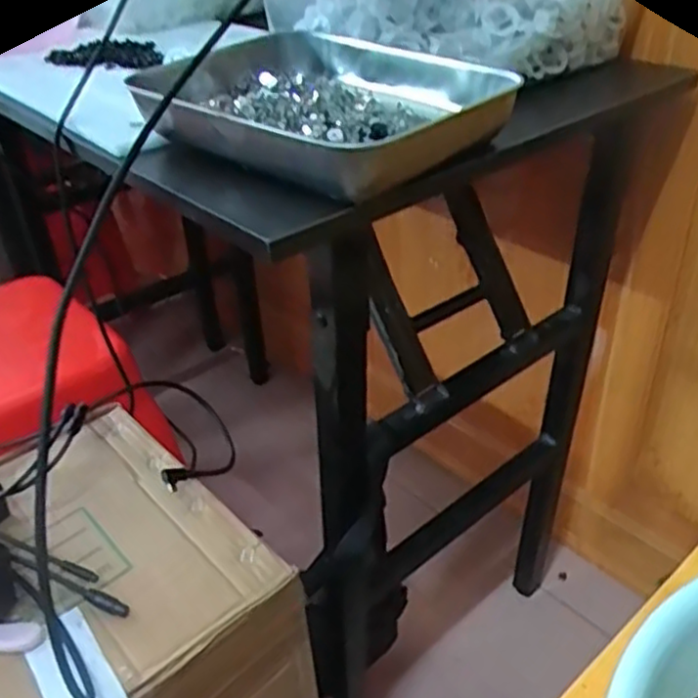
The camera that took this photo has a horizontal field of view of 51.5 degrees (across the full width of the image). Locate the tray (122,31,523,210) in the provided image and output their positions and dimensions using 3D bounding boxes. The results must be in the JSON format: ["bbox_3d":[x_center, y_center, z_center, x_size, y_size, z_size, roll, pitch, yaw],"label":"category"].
[{"bbox_3d":[-0.024,-0.182,0.540,0.254,0.045,0.200,21,42,32],"label":"tray"}]

